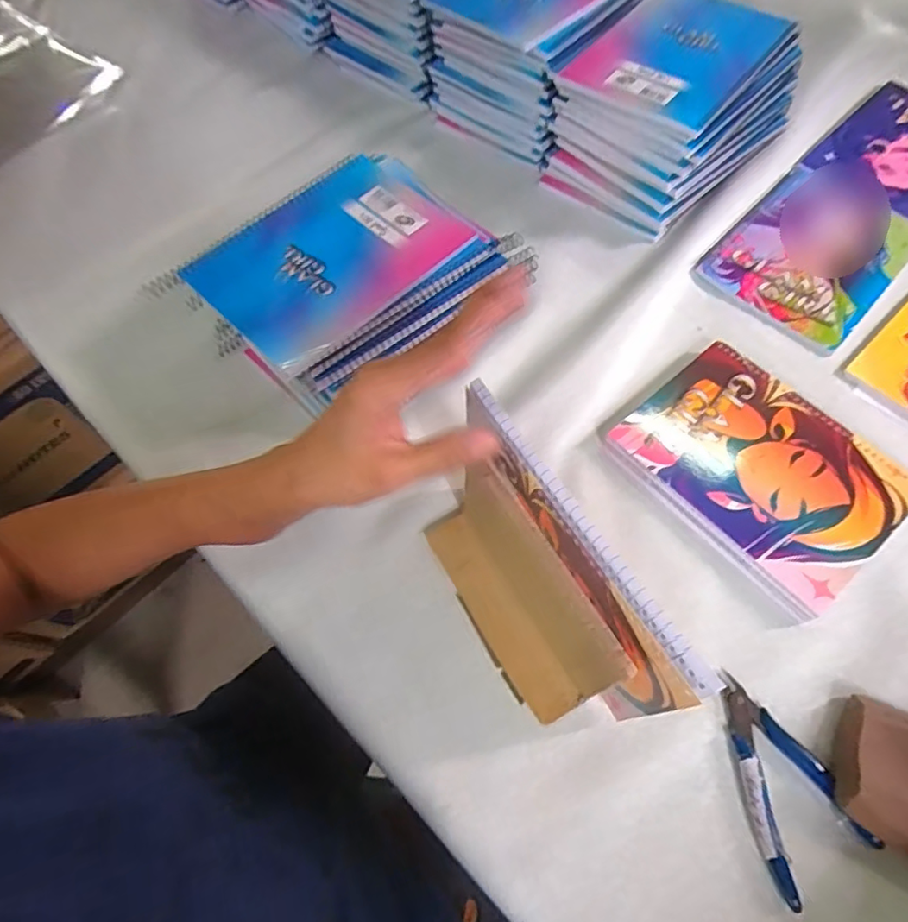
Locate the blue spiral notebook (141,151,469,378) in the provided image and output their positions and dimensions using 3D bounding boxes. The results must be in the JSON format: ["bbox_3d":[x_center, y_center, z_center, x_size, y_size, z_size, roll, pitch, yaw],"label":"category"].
[{"bbox_3d":[-0.100,-0.167,0.448,0.146,0.014,0.197,40,71,20],"label":"blue spiral notebook"}]

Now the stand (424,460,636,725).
[{"bbox_3d":[0.037,0.084,0.366,0.051,0.114,0.159,-28,65,-12],"label":"stand"}]

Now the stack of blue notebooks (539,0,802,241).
[{"bbox_3d":[0.215,-0.359,0.569,0.201,0.116,0.171,-41,68,-17],"label":"stack of blue notebooks"}]

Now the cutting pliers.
[{"bbox_3d":[0.202,0.198,0.354,0.065,0.013,0.120,-23,64,-9],"label":"cutting pliers"}]

